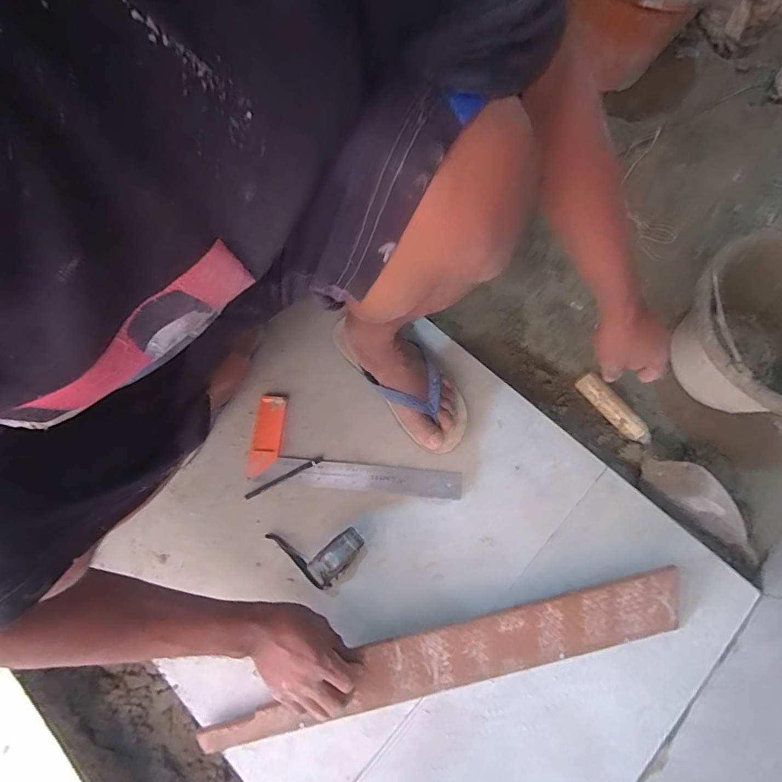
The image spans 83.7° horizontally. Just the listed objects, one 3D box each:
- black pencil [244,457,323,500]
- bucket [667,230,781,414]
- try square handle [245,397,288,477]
[{"bbox_3d":[-0.151,0.122,0.617,0.117,0.007,0.010,-28,73,-5],"label":"black pencil"},{"bbox_3d":[0.514,-0.071,0.614,0.247,0.169,0.231,0,74,1],"label":"bucket"},{"bbox_3d":[-0.181,0.065,0.635,0.044,0.008,0.116,6,73,6],"label":"try square handle"}]

